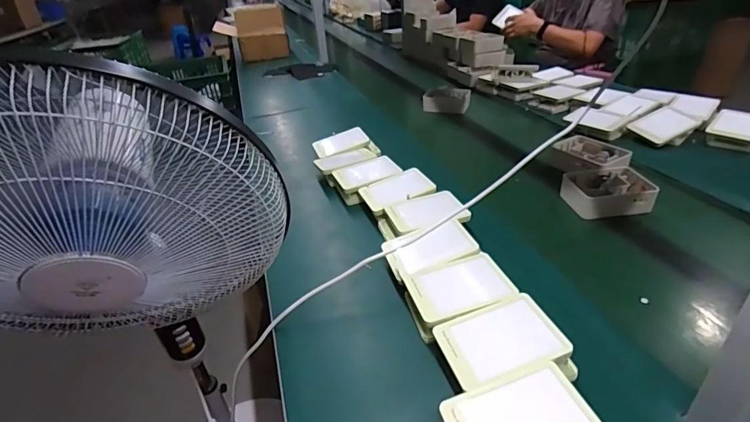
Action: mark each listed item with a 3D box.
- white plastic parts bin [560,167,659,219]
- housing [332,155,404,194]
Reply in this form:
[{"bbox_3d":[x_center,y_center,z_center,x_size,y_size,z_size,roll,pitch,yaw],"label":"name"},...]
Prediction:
[{"bbox_3d":[0.452,-0.037,0.816,0.163,0.049,0.130,-4,32,1],"label":"white plastic parts bin"},{"bbox_3d":[-0.018,-0.083,0.900,0.131,0.018,0.109,-19,34,-21],"label":"housing"}]

